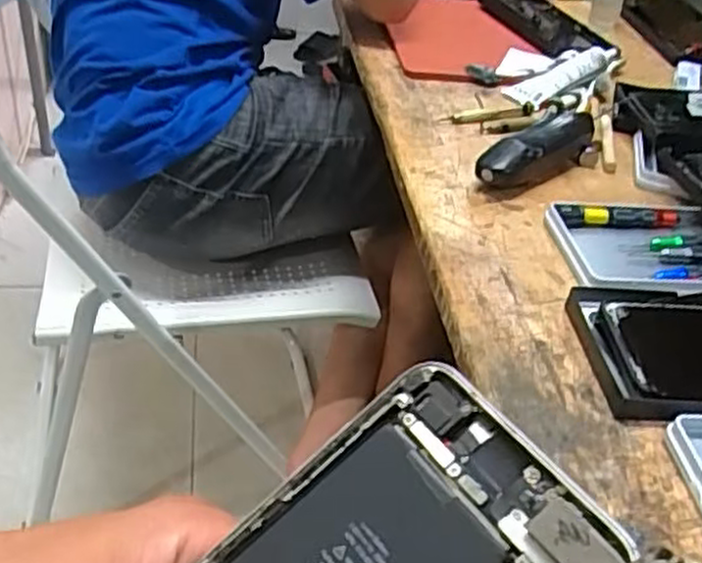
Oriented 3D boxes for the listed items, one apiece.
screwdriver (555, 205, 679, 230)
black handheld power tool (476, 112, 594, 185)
[{"bbox_3d":[0.207,-0.050,0.594,0.097,0.015,0.016,3,38,-6],"label":"screwdriver"},{"bbox_3d":[0.158,-0.112,0.640,0.133,0.037,0.028,-22,46,-33],"label":"black handheld power tool"}]

